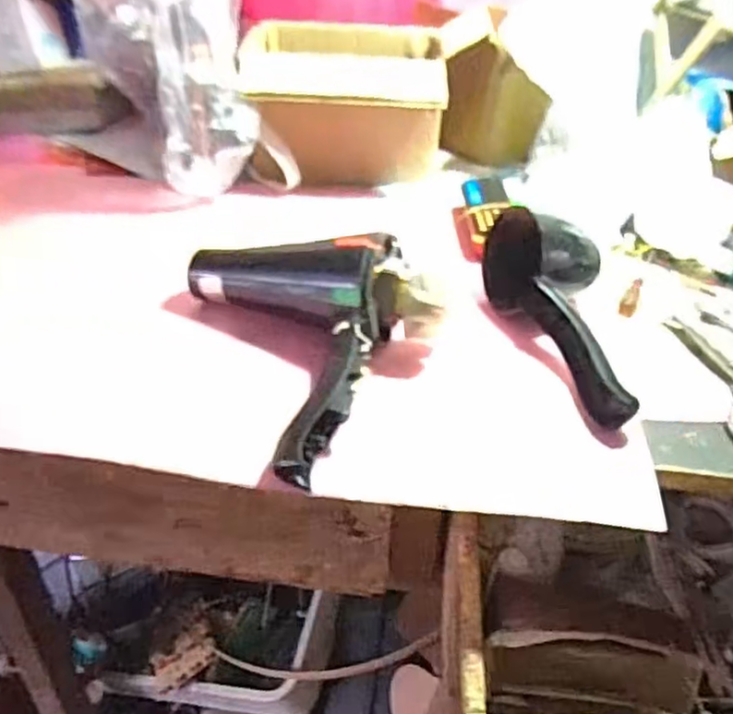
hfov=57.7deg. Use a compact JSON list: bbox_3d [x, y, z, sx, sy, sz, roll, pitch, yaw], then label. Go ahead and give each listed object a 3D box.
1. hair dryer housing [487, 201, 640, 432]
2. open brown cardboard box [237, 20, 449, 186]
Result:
[{"bbox_3d":[0.162,-0.035,0.524,0.087,0.080,0.216,-2,51,-11],"label":"hair dryer housing"},{"bbox_3d":[-0.028,-0.287,0.764,0.214,0.144,0.171,2,36,-4],"label":"open brown cardboard box"}]

